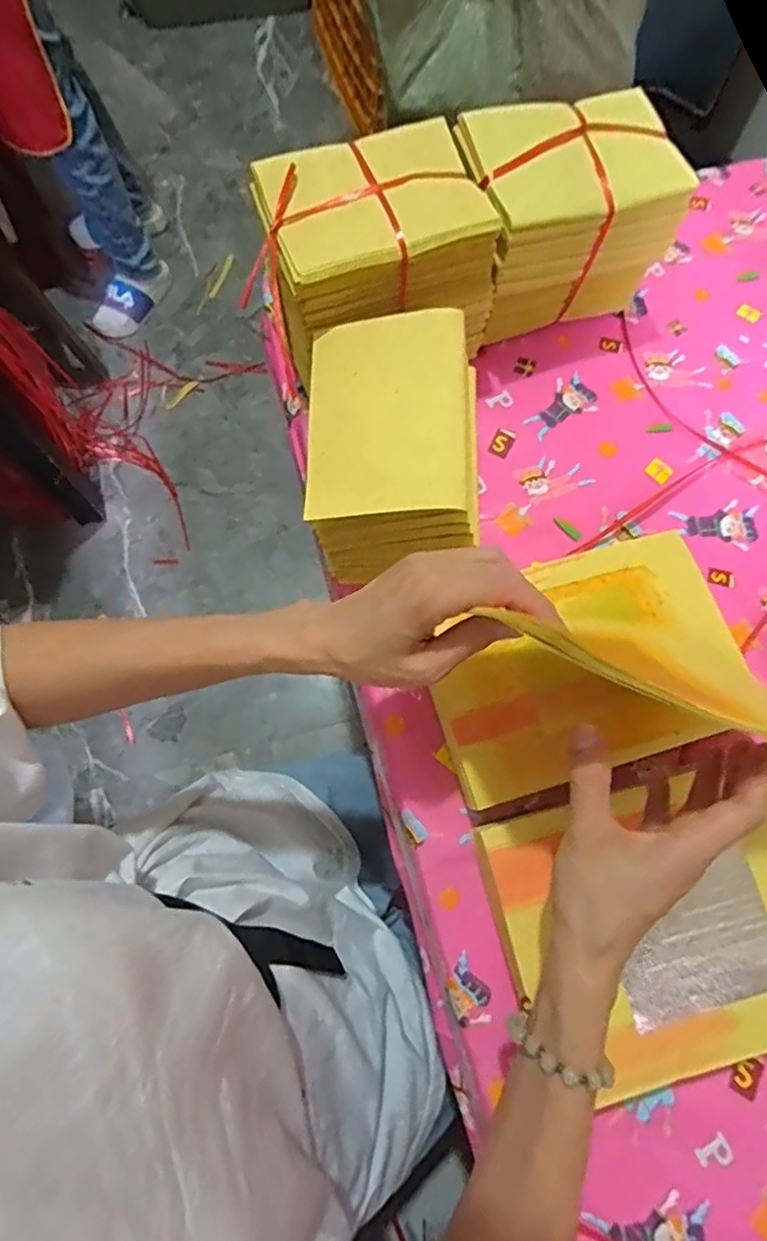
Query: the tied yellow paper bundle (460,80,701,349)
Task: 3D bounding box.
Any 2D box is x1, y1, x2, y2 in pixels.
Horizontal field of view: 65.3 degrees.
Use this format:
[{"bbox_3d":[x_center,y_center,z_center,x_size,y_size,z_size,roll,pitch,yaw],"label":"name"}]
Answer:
[{"bbox_3d":[0.152,-0.350,0.524,0.170,0.125,0.114,-18,73,-7],"label":"tied yellow paper bundle"}]

